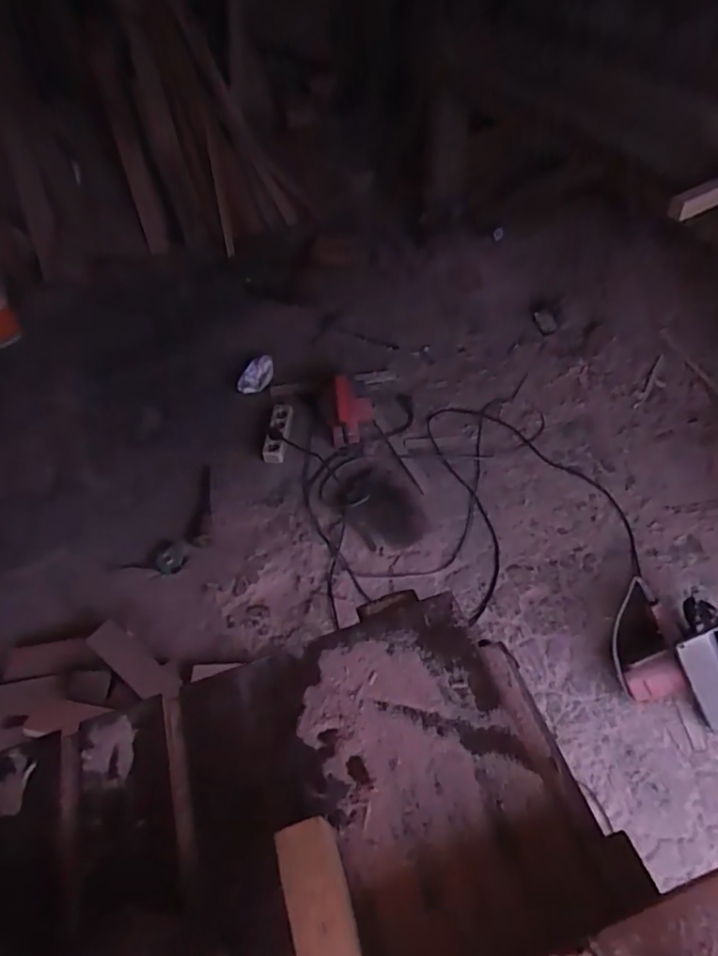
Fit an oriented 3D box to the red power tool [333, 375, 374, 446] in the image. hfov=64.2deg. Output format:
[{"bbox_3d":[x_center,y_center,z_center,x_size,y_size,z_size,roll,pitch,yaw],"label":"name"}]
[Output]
[{"bbox_3d":[-0.016,-0.198,1.611,0.108,0.082,0.208,0,54,5],"label":"red power tool"}]

